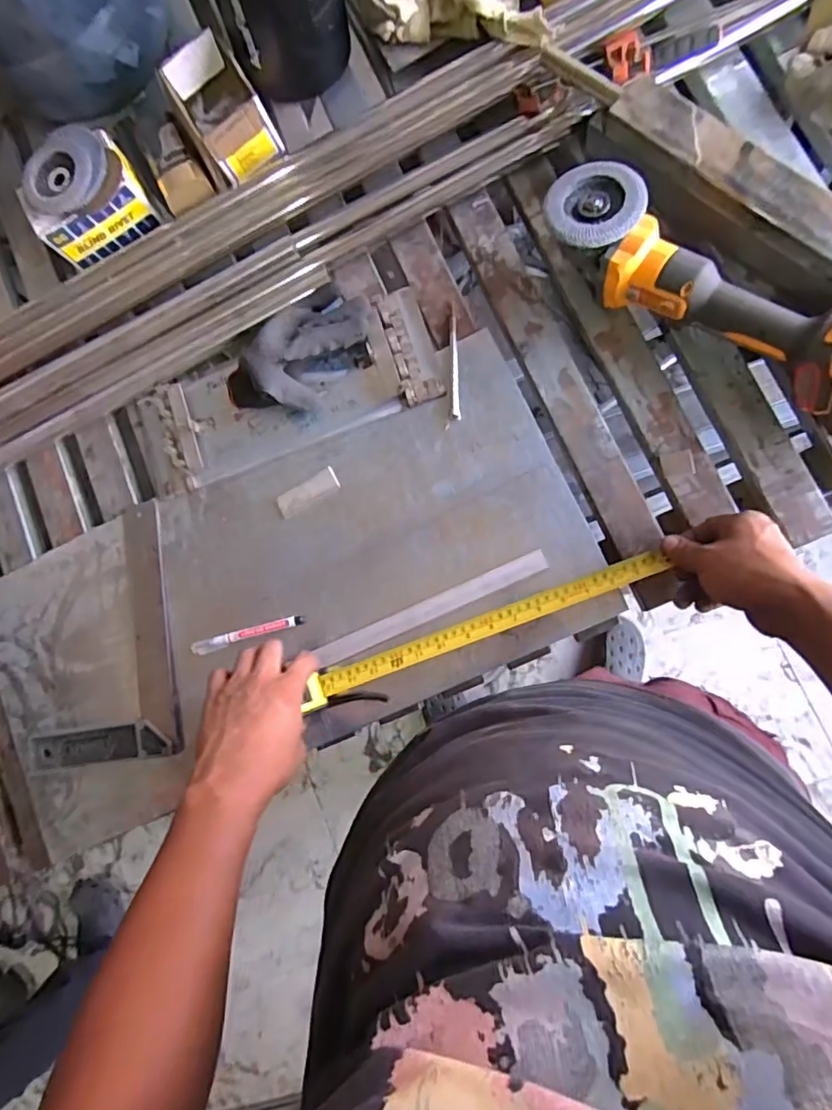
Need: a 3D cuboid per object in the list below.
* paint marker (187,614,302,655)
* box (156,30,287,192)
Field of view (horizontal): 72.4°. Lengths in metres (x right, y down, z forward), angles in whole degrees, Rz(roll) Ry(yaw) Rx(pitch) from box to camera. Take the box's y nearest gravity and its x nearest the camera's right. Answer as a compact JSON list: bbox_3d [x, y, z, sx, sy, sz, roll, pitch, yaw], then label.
[{"bbox_3d":[-0.192,0.090,0.645,0.133,0.013,0.016,-18,84,8],"label":"paint marker"},{"bbox_3d":[-0.230,-0.520,0.676,0.094,0.065,0.137,-32,83,6],"label":"box"}]

